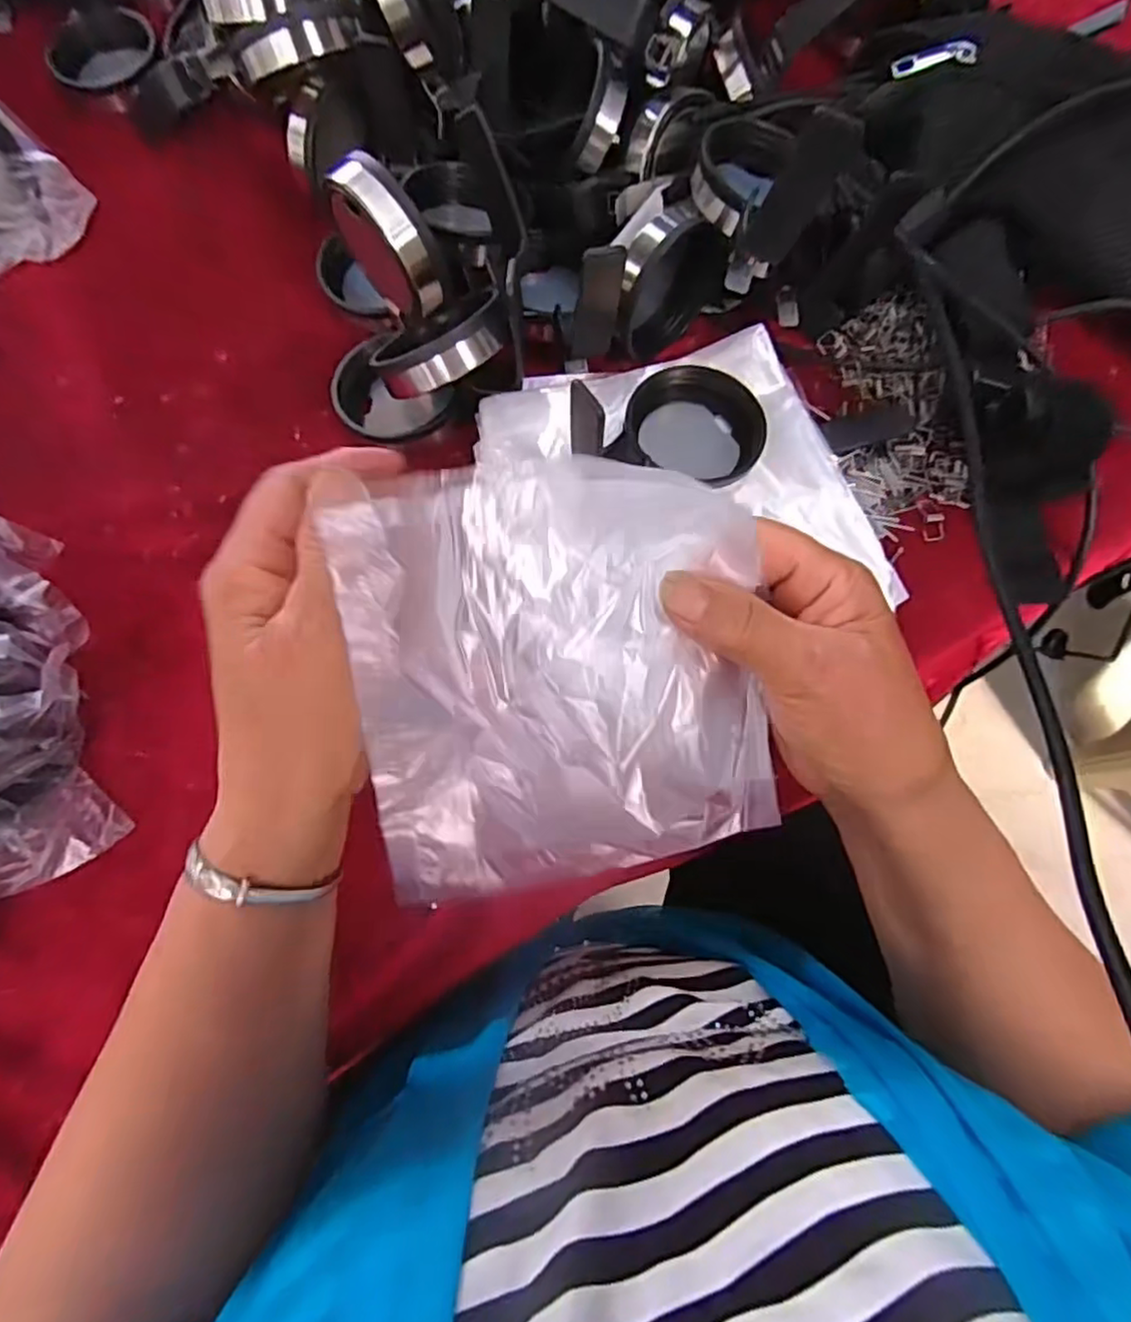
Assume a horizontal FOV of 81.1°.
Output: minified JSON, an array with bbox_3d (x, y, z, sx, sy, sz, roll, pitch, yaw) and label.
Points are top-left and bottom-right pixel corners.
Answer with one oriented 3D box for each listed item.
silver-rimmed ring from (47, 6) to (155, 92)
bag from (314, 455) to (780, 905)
[{"bbox_3d":[-0.318,-0.419,0.451,0.069,0.022,0.042,-38,75,-10],"label":"silver-rimmed ring"},{"bbox_3d":[0.001,0.008,0.235,0.139,0.028,0.151,-11,102,-10],"label":"bag"}]

